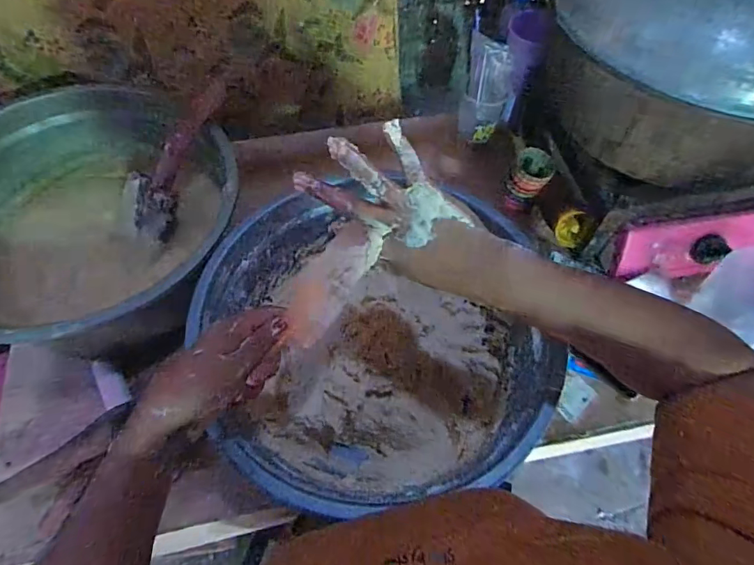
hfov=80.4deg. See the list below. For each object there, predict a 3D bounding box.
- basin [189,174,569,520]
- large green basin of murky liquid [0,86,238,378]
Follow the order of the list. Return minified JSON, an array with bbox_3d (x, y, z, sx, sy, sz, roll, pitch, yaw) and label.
[{"bbox_3d":[0.005,0.087,0.556,0.363,0.162,0.328,-6,62,-2],"label":"basin"},{"bbox_3d":[-0.431,-0.111,0.650,0.366,0.161,0.425,16,63,10],"label":"large green basin of murky liquid"}]

